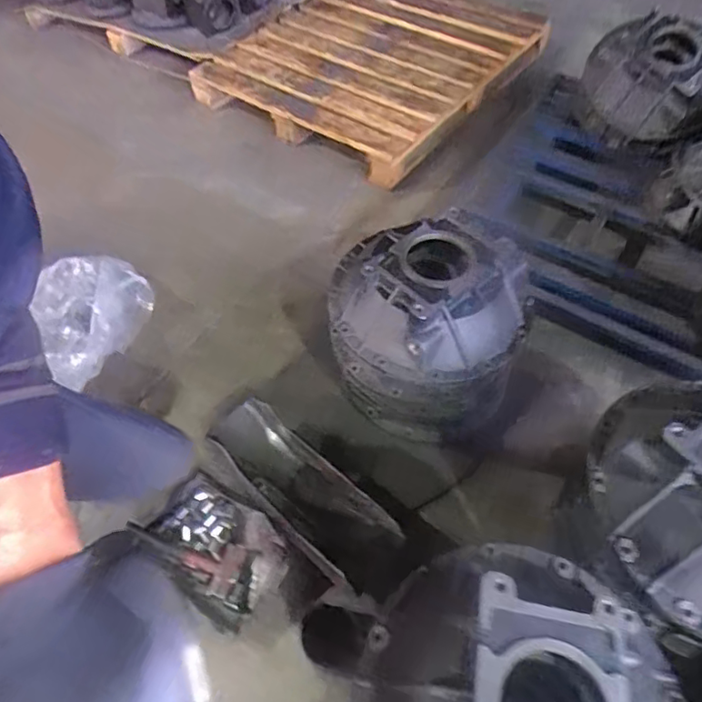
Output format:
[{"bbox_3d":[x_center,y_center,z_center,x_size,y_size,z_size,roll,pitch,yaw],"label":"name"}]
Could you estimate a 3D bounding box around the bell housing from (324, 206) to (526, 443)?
[{"bbox_3d":[0.155,-0.021,1.245,0.369,0.438,0.321,3,54,3],"label":"bell housing"}]

